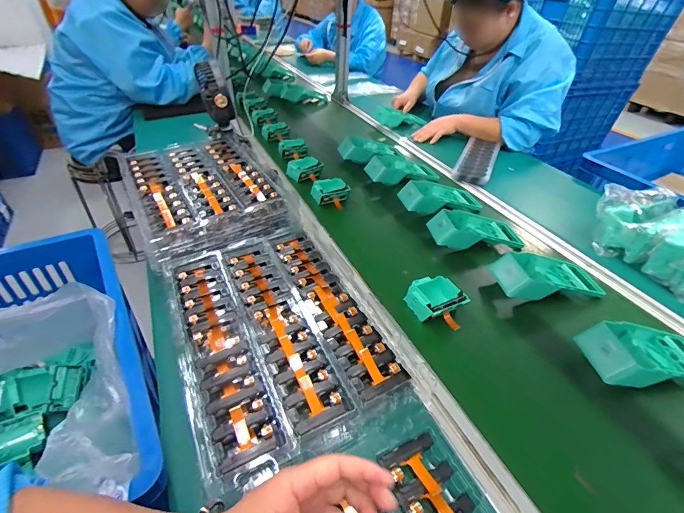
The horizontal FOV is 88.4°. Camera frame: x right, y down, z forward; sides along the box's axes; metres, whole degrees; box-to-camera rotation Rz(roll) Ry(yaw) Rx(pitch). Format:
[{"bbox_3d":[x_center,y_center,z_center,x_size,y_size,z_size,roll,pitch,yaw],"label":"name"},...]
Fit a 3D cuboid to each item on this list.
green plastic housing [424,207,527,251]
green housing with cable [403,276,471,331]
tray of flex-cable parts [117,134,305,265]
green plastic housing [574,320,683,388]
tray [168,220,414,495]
[{"bbox_3d":[0.275,-0.055,0.723,0.196,0.053,0.087,-2,40,-6],"label":"green plastic housing"},{"bbox_3d":[0.151,0.074,0.567,0.075,0.042,0.087,-12,42,-17],"label":"green housing with cable"},{"bbox_3d":[-0.285,-0.144,0.732,0.281,0.045,0.387,-20,45,-25],"label":"tray of flex-cable parts"},{"bbox_3d":[0.441,0.137,0.500,0.191,0.053,0.088,-3,40,-7],"label":"green plastic housing"},{"bbox_3d":[-0.103,0.082,0.509,0.240,0.021,0.381,-18,44,-23],"label":"tray"}]

